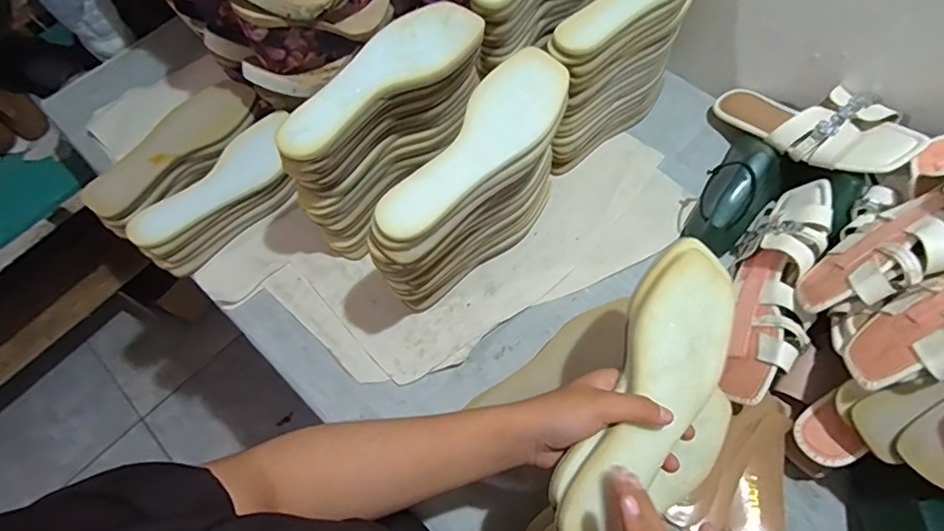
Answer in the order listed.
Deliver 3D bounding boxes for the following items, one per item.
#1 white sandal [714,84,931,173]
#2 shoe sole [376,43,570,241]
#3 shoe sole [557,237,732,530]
[{"bbox_3d":[0.403,-0.177,0.637,0.089,0.054,0.245,-32,37,-11],"label":"white sandal"},{"bbox_3d":[0.006,-0.112,0.480,0.077,0.030,0.230,36,72,17],"label":"shoe sole"},{"bbox_3d":[0.136,0.096,0.389,0.080,0.034,0.242,28,72,14],"label":"shoe sole"}]

